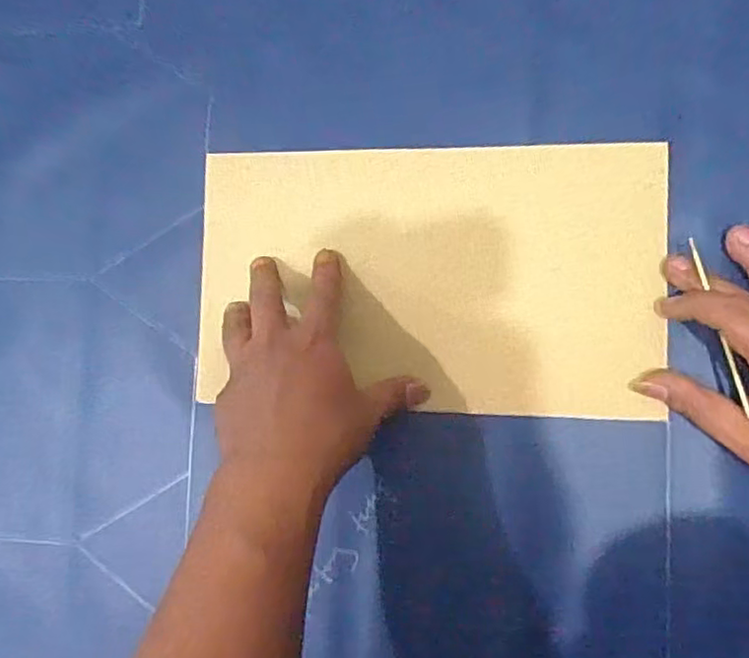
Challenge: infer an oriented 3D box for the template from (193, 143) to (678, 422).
[{"bbox_3d":[0.030,-0.033,0.414,0.293,0.010,0.167,1,86,9],"label":"template"}]

